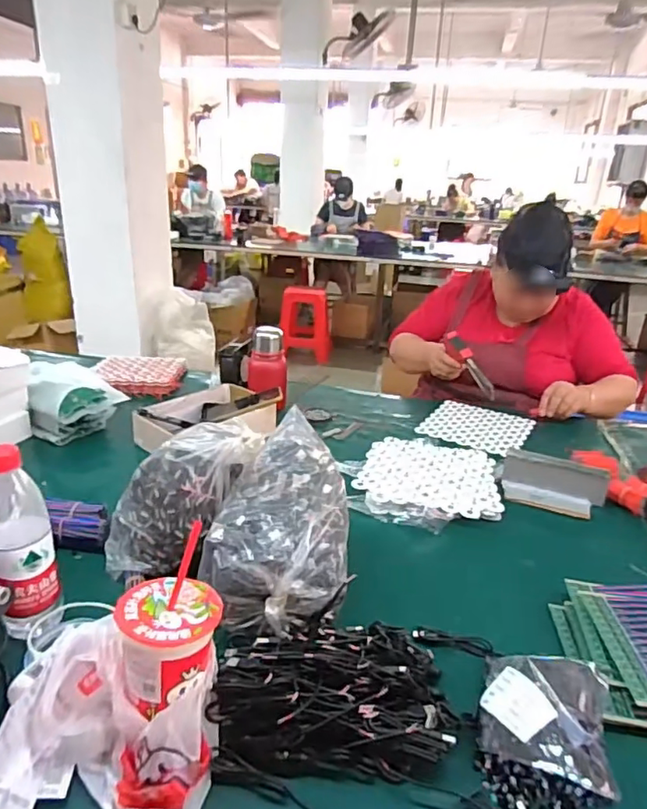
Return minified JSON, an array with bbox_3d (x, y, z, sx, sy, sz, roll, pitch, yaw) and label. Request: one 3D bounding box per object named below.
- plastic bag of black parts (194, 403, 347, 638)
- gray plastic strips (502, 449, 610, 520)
[{"bbox_3d":[-0.043,0.153,0.706,0.161,0.154,0.262,6,23,7],"label":"plastic bag of black parts"},{"bbox_3d":[0.401,0.133,0.962,0.171,0.073,0.077,9,24,13],"label":"gray plastic strips"}]

